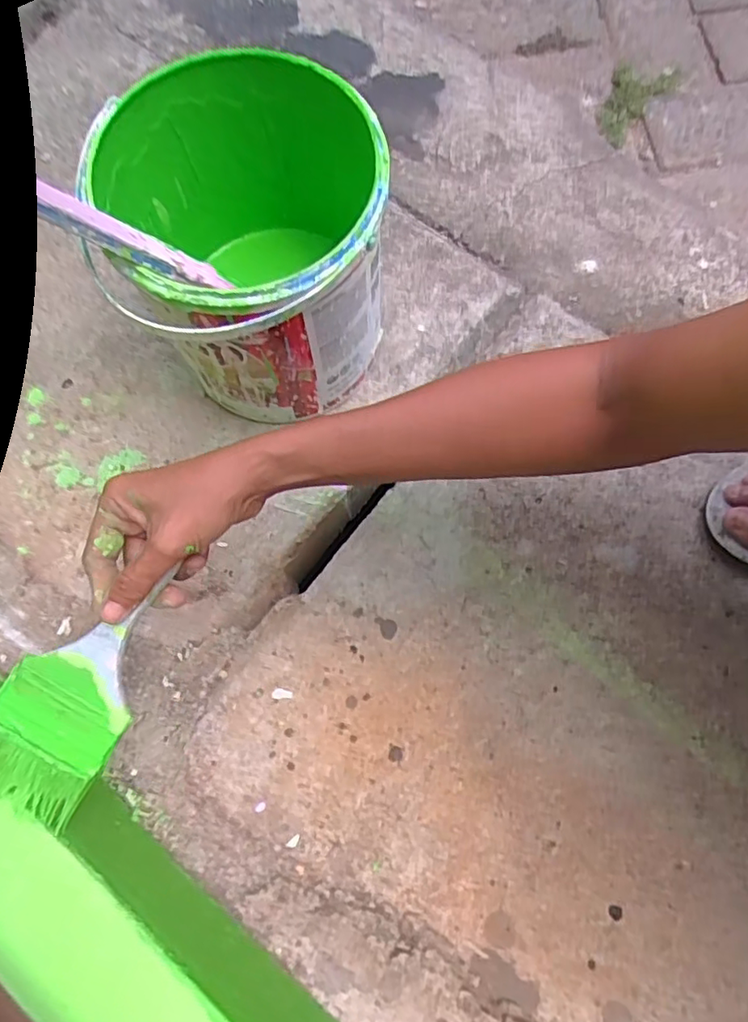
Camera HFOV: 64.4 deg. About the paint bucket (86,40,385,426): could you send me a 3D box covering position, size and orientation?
[{"bbox_3d":[-0.083,-0.182,0.446,0.179,0.191,0.214,-1,73,2],"label":"paint bucket"}]

